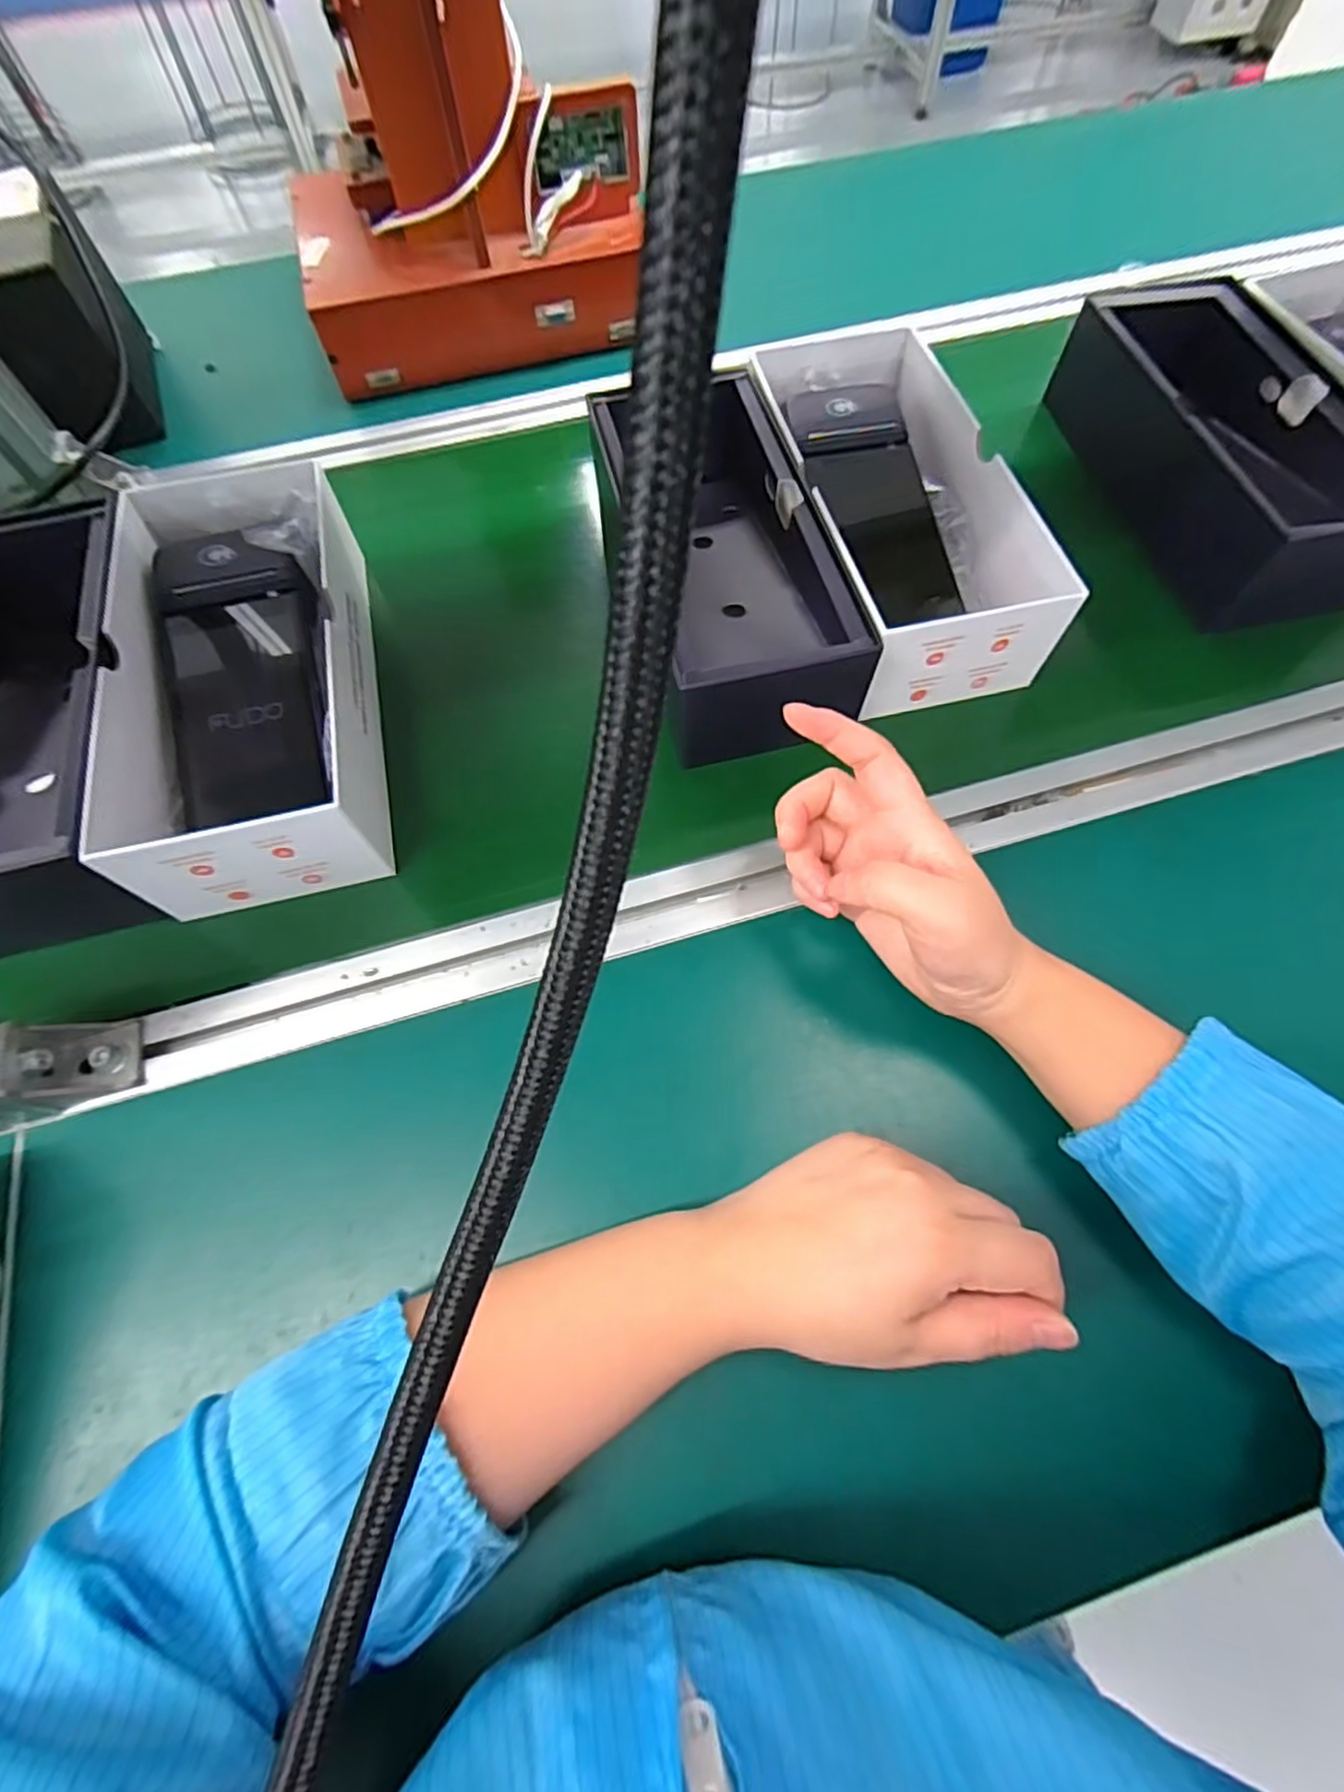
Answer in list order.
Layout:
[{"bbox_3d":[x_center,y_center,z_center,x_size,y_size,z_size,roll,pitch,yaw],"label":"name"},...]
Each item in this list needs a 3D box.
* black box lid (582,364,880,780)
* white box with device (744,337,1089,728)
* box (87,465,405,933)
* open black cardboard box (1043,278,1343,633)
[{"bbox_3d":[0.035,-0.215,0.434,0.098,0.064,0.268,-14,71,-5],"label":"black box lid"},{"bbox_3d":[0.135,-0.254,0.446,0.128,0.063,0.272,-12,70,-4],"label":"white box with device"},{"bbox_3d":[-0.245,-0.131,0.398,0.121,0.066,0.266,-13,70,-5],"label":"box"},{"bbox_3d":[0.376,-0.309,0.477,0.113,0.076,0.259,-11,70,-4],"label":"open black cardboard box"}]

